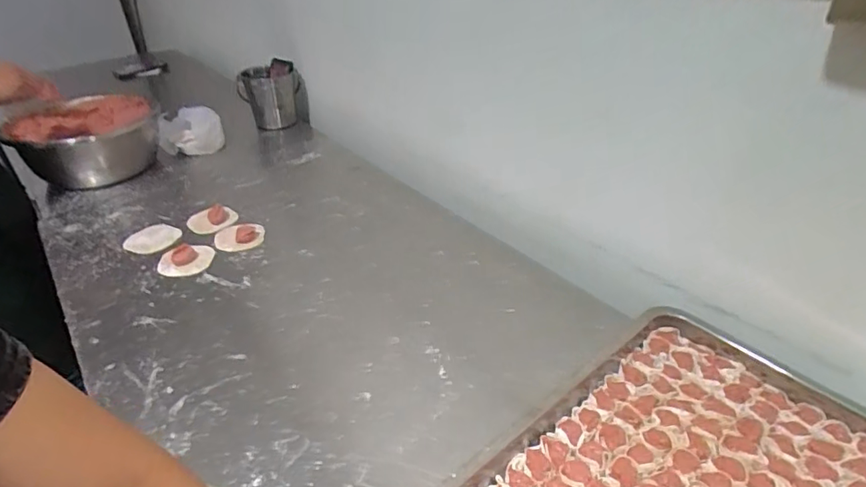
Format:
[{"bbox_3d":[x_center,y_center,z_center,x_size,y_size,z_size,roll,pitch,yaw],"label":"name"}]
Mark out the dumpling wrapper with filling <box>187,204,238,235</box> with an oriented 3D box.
[{"bbox_3d":[-0.407,-0.044,0.920,0.085,0.026,0.061,-19,38,-24],"label":"dumpling wrapper with filling"}]

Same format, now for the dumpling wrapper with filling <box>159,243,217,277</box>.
[{"bbox_3d":[-0.402,0.030,0.811,0.072,0.020,0.081,-1,35,0],"label":"dumpling wrapper with filling"}]

